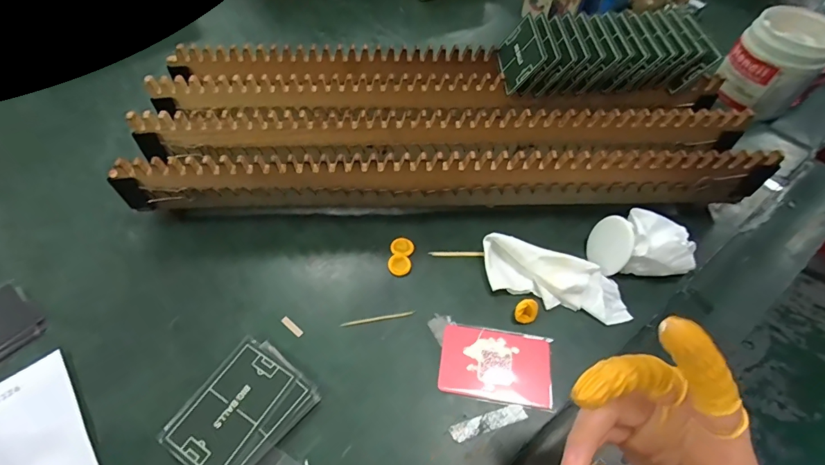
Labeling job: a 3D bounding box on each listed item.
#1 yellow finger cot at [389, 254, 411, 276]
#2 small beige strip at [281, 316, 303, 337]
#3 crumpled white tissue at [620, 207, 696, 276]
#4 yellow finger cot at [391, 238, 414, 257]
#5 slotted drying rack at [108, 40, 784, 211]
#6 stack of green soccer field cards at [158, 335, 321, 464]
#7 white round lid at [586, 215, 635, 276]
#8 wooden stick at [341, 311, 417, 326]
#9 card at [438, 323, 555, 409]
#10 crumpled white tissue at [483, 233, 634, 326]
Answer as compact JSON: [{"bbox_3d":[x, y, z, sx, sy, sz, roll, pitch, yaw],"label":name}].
[{"bbox_3d":[-0.012,0.030,0.377,0.020,0.006,0.020,1,55,-1],"label":"yellow finger cot"},{"bbox_3d":[-0.101,0.078,0.344,0.023,0.004,0.006,35,62,21],"label":"small beige strip"},{"bbox_3d":[0.218,0.010,0.373,0.052,0.041,0.053,5,55,2],"label":"crumpled white tissue"},{"bbox_3d":[-0.010,0.013,0.388,0.021,0.004,0.019,11,56,7],"label":"yellow finger cot"},{"bbox_3d":[0.028,-0.107,0.430,0.577,0.079,0.192,-1,55,-2],"label":"slotted drying rack"},{"bbox_3d":[-0.126,0.129,0.302,0.075,0.009,0.090,36,62,21],"label":"stack of green soccer field cards"},{"bbox_3d":[0.174,0.008,0.369,0.009,0.049,0.044,-2,23,-23],"label":"white round lid"},{"bbox_3d":[-0.028,0.073,0.346,0.063,0.004,0.004,-9,56,-7],"label":"wooden stick"},{"bbox_3d":[0.068,0.105,0.328,0.087,0.004,0.056,9,56,5],"label":"card"},{"bbox_3d":[0.124,0.041,0.358,0.129,0.028,0.041,16,57,10],"label":"crumpled white tissue"}]

